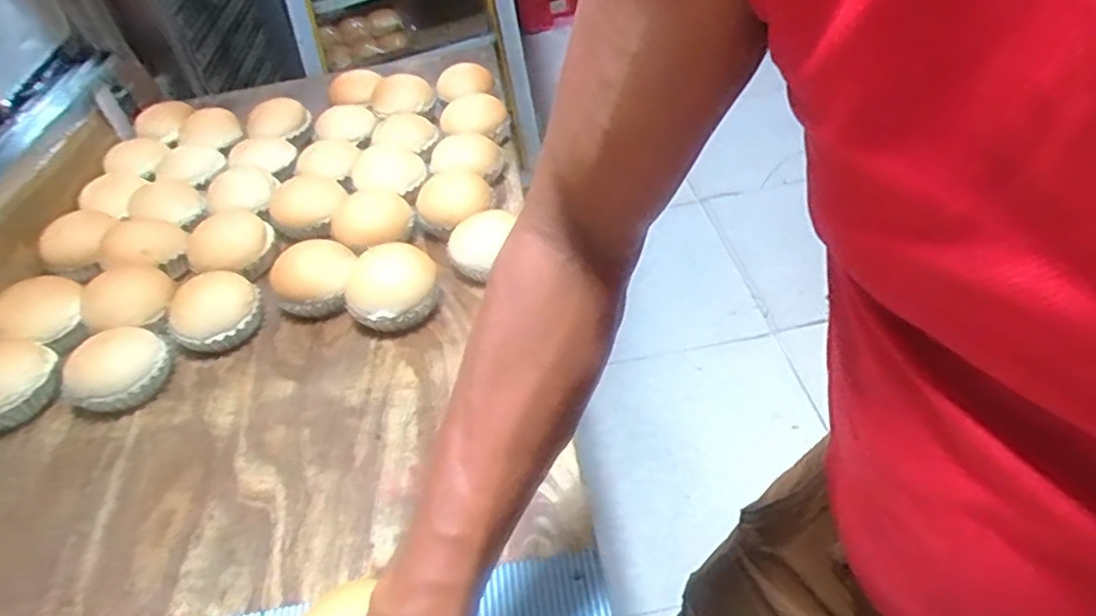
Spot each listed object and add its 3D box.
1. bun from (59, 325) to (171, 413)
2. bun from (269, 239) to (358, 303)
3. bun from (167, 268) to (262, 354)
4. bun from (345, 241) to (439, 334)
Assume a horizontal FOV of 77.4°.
[{"bbox_3d":[-0.427,0.064,0.680,0.096,0.056,0.087,-30,45,-20],"label":"bun"},{"bbox_3d":[-0.248,-0.029,0.739,0.088,0.062,0.067,-27,44,-17],"label":"bun"},{"bbox_3d":[-0.350,0.005,0.719,0.092,0.052,0.082,-25,43,-16],"label":"bun"},{"bbox_3d":[-0.165,-0.021,0.728,0.093,0.051,0.103,-20,42,-10],"label":"bun"}]

